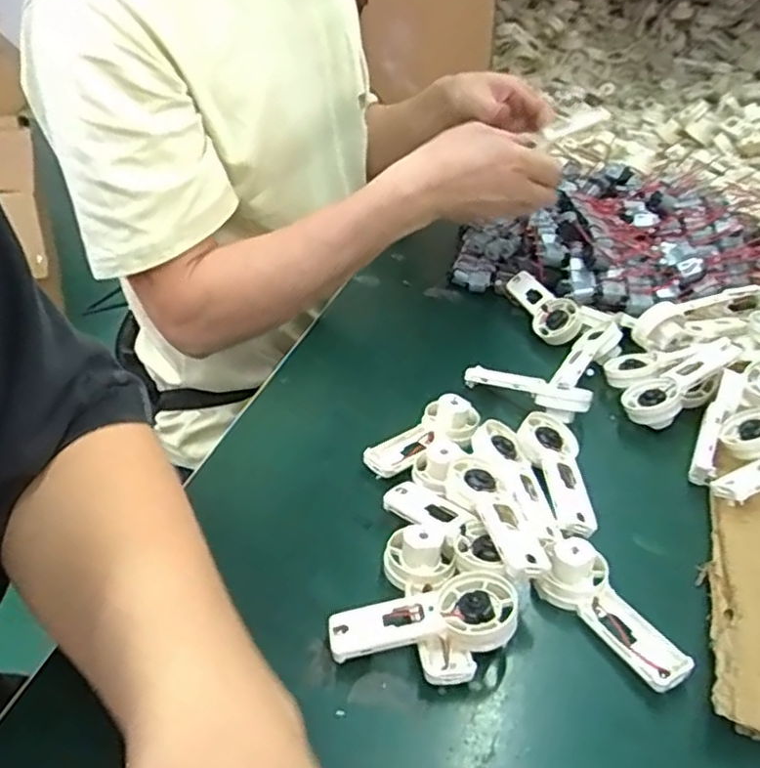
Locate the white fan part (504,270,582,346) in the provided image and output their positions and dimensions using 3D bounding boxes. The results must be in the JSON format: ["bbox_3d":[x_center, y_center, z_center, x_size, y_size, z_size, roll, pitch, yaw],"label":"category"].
[{"bbox_3d":[0.139,-0.068,0.612,0.010,0.038,0.092,26,16,-46],"label":"white fan part"}]

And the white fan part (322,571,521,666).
[{"bbox_3d":[0.022,0.113,0.346,0.091,0.019,0.040,2,36,-4],"label":"white fan part"}]

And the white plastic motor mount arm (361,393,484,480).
[{"bbox_3d":[0.030,0.038,0.468,0.087,0.033,0.037,-27,46,-36],"label":"white plastic motor mount arm"}]

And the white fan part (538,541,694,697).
[{"bbox_3d":[0.122,0.116,0.361,0.035,0.024,0.085,-25,45,-34],"label":"white fan part"}]

